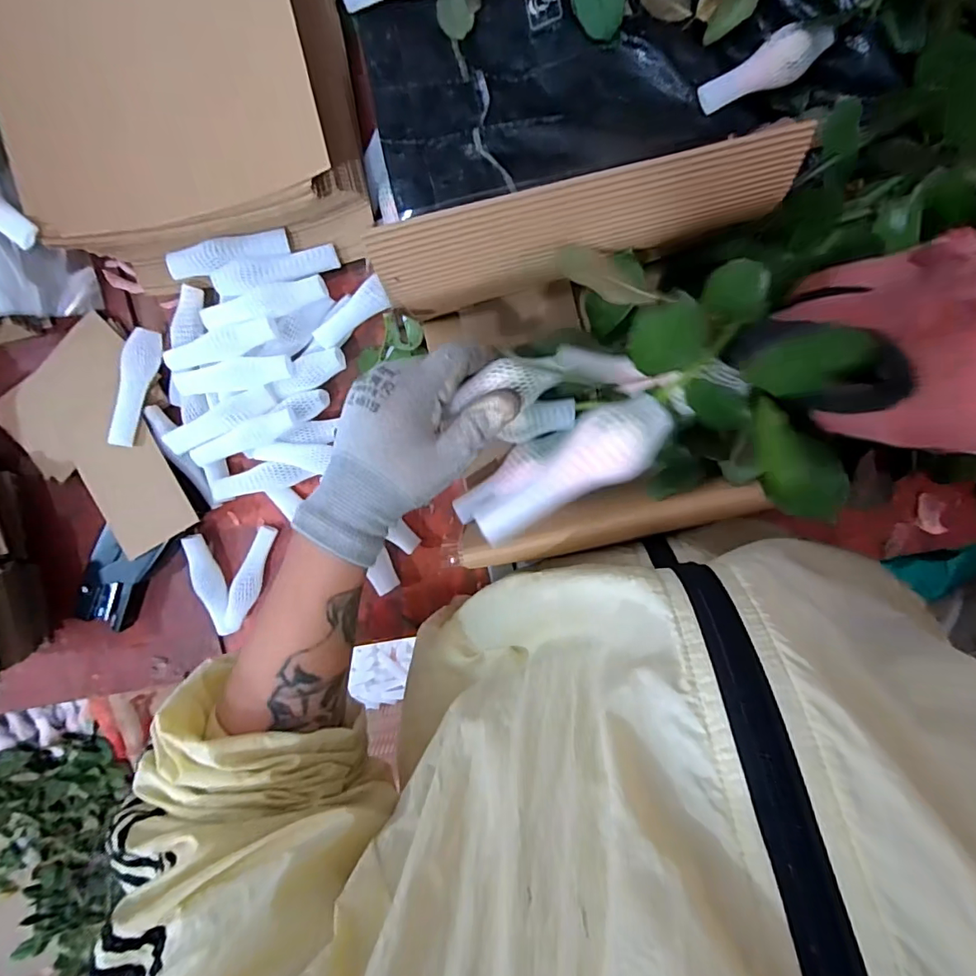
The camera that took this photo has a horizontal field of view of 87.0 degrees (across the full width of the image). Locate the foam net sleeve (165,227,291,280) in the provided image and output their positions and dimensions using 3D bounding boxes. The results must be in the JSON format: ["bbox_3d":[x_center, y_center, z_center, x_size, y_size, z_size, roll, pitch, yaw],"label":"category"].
[{"bbox_3d":[-0.212,-0.191,0.421,0.097,0.018,0.026,-15,97,3],"label":"foam net sleeve"}]

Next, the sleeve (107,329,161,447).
[{"bbox_3d":[-0.298,-0.085,0.436,0.022,0.020,0.098,19,98,-1],"label":"sleeve"}]

